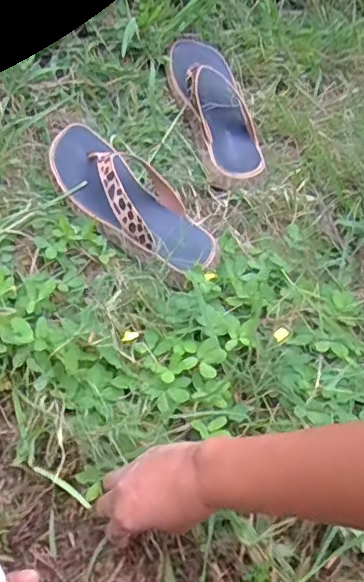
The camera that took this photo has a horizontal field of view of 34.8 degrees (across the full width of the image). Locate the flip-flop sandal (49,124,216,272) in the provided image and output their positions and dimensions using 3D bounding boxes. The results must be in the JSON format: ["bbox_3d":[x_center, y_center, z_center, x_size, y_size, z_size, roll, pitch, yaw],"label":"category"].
[{"bbox_3d":[-0.061,-0.116,0.710,0.248,0.053,0.108,40,63,8],"label":"flip-flop sandal"}]

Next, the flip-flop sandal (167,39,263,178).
[{"bbox_3d":[0.056,-0.266,0.818,0.106,0.051,0.259,-14,70,-16],"label":"flip-flop sandal"}]

